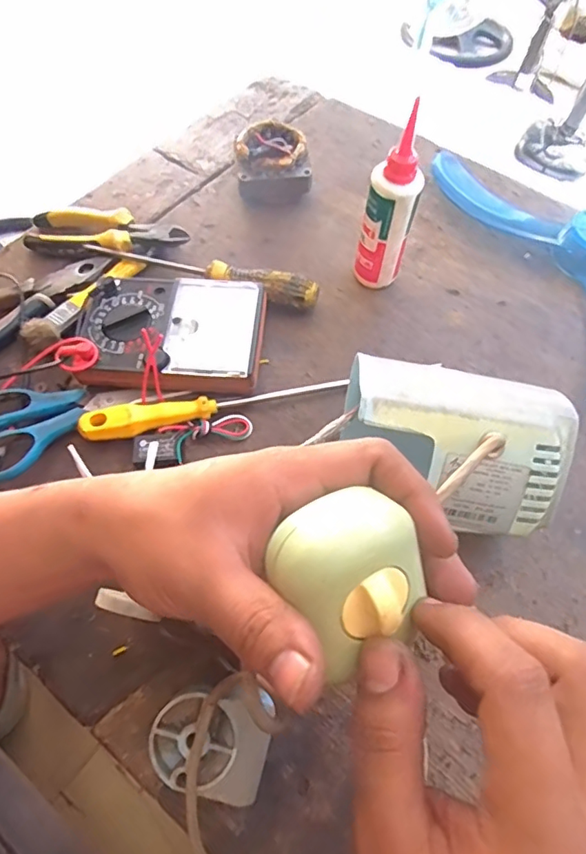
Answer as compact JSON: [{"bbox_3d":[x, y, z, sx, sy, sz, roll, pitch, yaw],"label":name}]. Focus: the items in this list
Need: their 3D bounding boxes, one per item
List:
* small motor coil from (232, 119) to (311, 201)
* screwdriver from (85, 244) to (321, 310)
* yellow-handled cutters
[{"bbox_3d":[-0.022,-0.273,0.546,0.072,0.058,0.066,1,61,-2],"label":"small motor coil"},{"bbox_3d":[-0.083,-0.144,0.488,0.218,0.033,0.028,18,62,7],"label":"screwdriver"},{"bbox_3d":[-0.181,-0.189,0.515,0.157,0.024,0.059,9,61,2],"label":"yellow-handled cutters"}]

